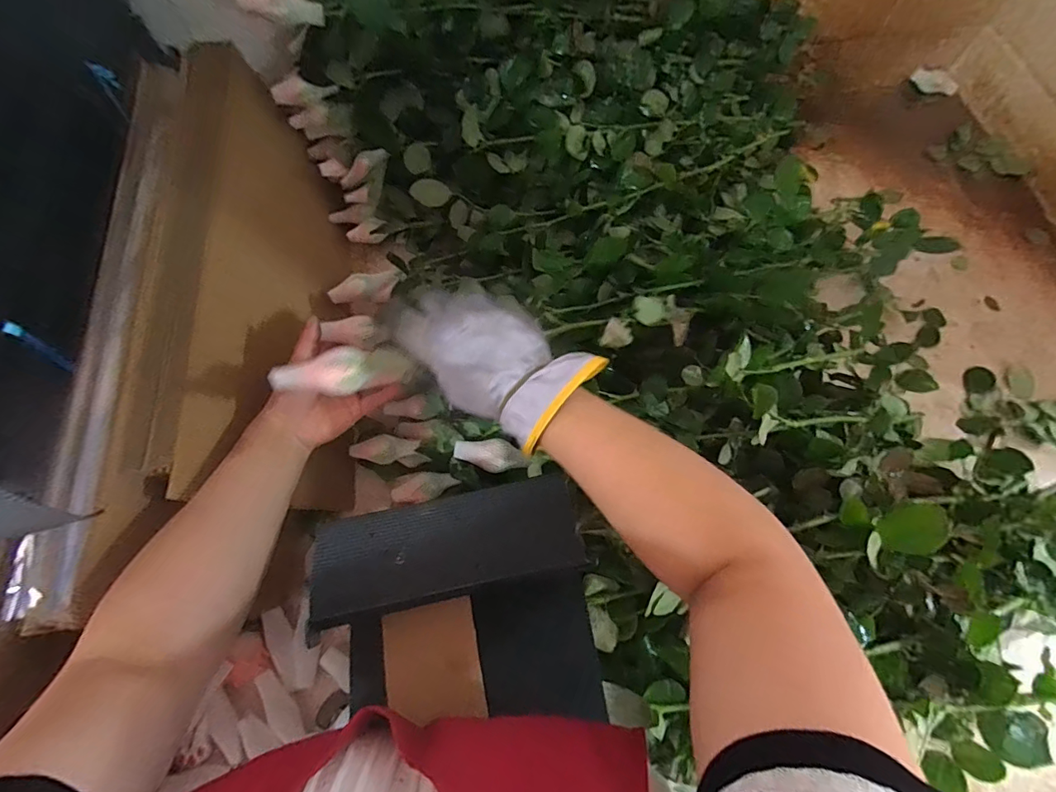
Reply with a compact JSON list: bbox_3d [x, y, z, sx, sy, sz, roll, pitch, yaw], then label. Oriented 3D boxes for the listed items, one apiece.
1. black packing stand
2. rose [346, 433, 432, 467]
[{"bbox_3d":[-0.050,0.180,0.379,0.225,0.079,0.192,-10,69,-4],"label":"black packing stand"},{"bbox_3d":[-0.167,0.066,0.559,0.089,0.029,0.031,9,68,-19],"label":"rose"}]

